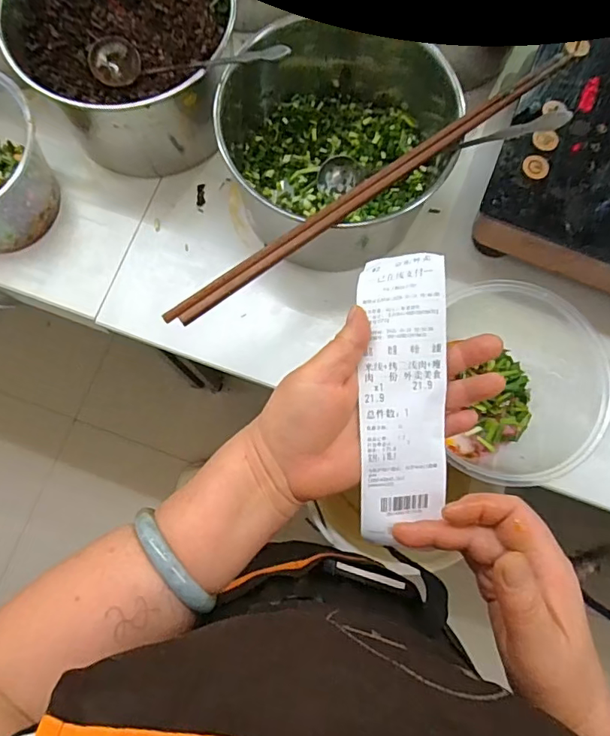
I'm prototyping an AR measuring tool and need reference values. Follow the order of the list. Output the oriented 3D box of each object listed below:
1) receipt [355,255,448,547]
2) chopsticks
[{"bbox_3d":[0.062,0.020,0.319,0.051,0.025,0.179,1,93,-1],"label":"receipt"},{"bbox_3d":[0.064,-0.153,0.414,0.403,0.012,0.023,-35,81,-8],"label":"chopsticks"}]

